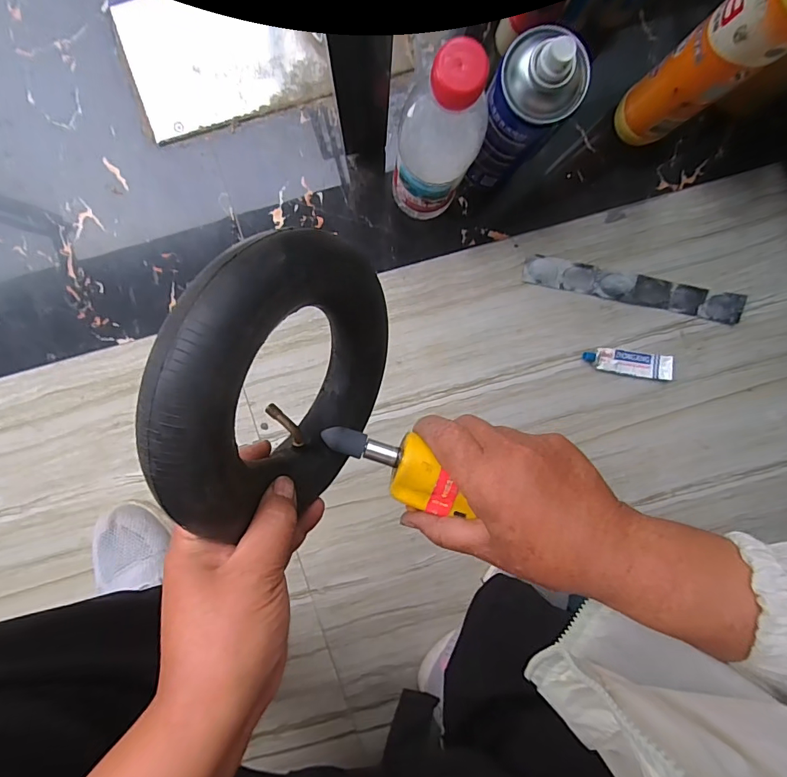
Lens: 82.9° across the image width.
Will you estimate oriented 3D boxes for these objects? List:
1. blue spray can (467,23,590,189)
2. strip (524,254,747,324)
[{"bbox_3d":[0.106,-0.230,0.379,0.059,0.201,0.063,0,98,-2],"label":"blue spray can"},{"bbox_3d":[0.269,-0.111,0.496,0.246,0.006,0.031,10,98,-4],"label":"strip"}]

